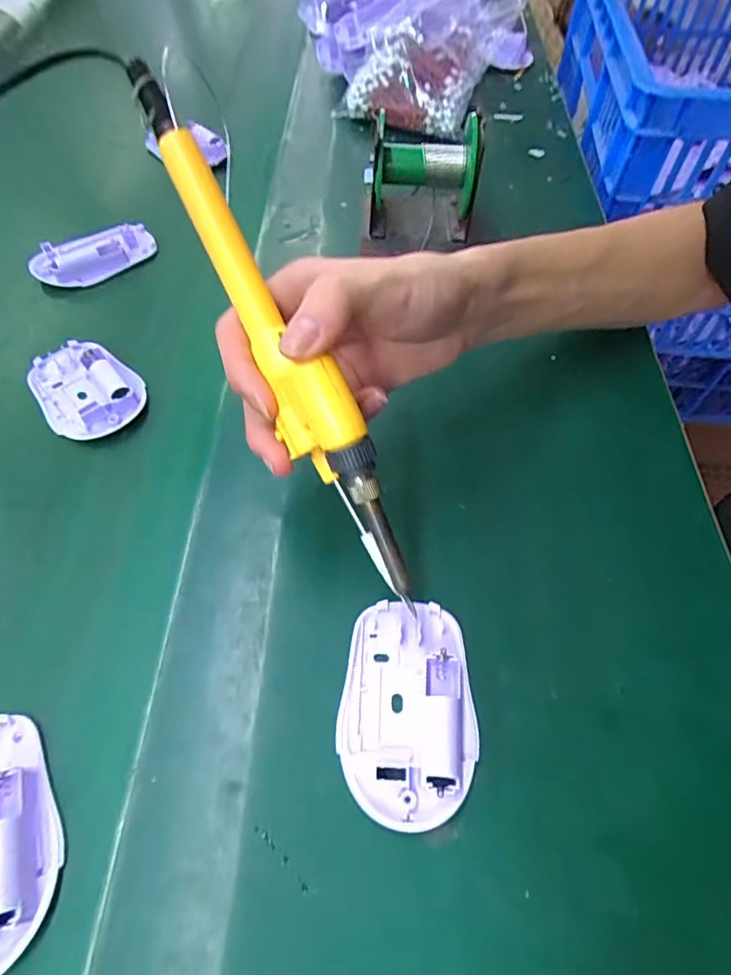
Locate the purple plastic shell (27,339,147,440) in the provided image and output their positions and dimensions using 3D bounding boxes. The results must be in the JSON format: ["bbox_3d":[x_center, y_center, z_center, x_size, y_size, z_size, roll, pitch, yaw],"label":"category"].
[{"bbox_3d":[-0.186,-0.068,0.347,0.059,0.022,0.087,-36,65,-22],"label":"purple plastic shell"}]

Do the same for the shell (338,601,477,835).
[{"bbox_3d":[0.019,0.101,0.245,0.062,0.018,0.095,-3,57,-4],"label":"shell"}]

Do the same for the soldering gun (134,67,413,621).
[{"bbox_3d":[-0.035,-0.058,0.215,0.023,0.038,0.226,-27,90,-18],"label":"soldering gun"}]

